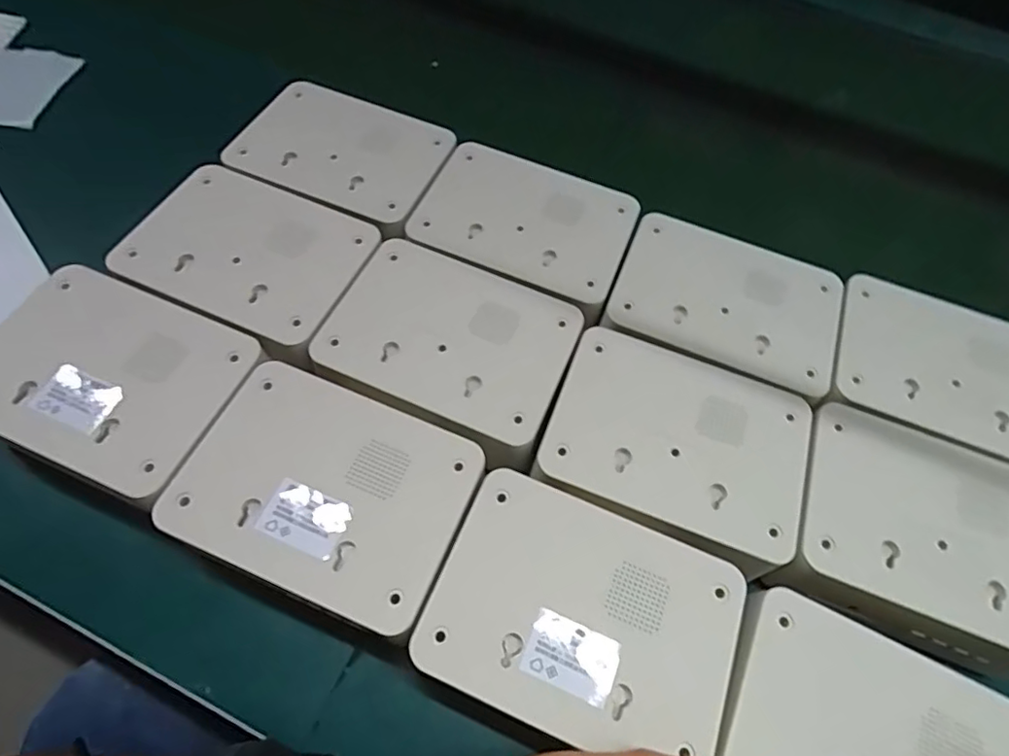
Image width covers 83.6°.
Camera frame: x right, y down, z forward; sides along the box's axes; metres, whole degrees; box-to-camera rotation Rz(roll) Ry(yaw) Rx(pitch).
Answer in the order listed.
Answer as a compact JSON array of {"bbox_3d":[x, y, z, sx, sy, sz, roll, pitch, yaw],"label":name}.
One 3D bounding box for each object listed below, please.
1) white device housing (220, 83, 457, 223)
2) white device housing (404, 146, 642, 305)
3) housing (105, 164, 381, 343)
[{"bbox_3d":[-0.113,-0.159,0.391,0.134,0.013,0.089,20,61,7],"label":"white device housing"},{"bbox_3d":[0.014,-0.107,0.374,0.138,0.013,0.093,19,61,6],"label":"white device housing"},{"bbox_3d":[-0.158,-0.081,0.348,0.133,0.010,0.095,22,61,8],"label":"housing"}]

